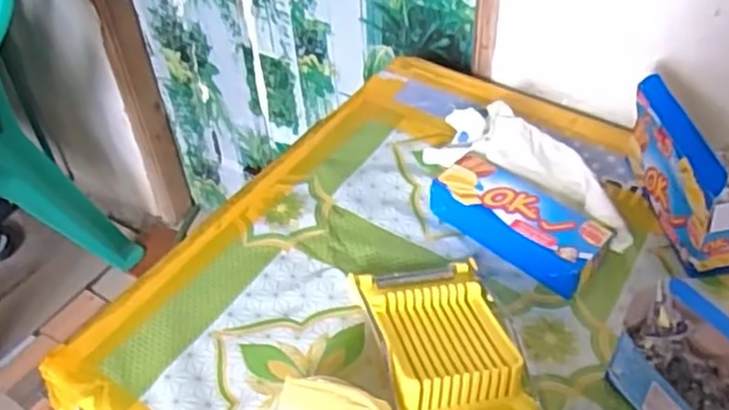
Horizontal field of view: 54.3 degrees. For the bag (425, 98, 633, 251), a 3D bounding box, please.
[{"bbox_3d":[0.189,-0.045,0.778,0.243,0.048,0.095,27,52,28],"label":"bag"}]

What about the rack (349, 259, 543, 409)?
[{"bbox_3d":[0.069,0.120,0.612,0.120,0.052,0.183,-10,44,-6],"label":"rack"}]

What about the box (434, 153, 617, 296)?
[{"bbox_3d":[0.156,0.015,0.722,0.178,0.045,0.083,33,55,32],"label":"box"}]

